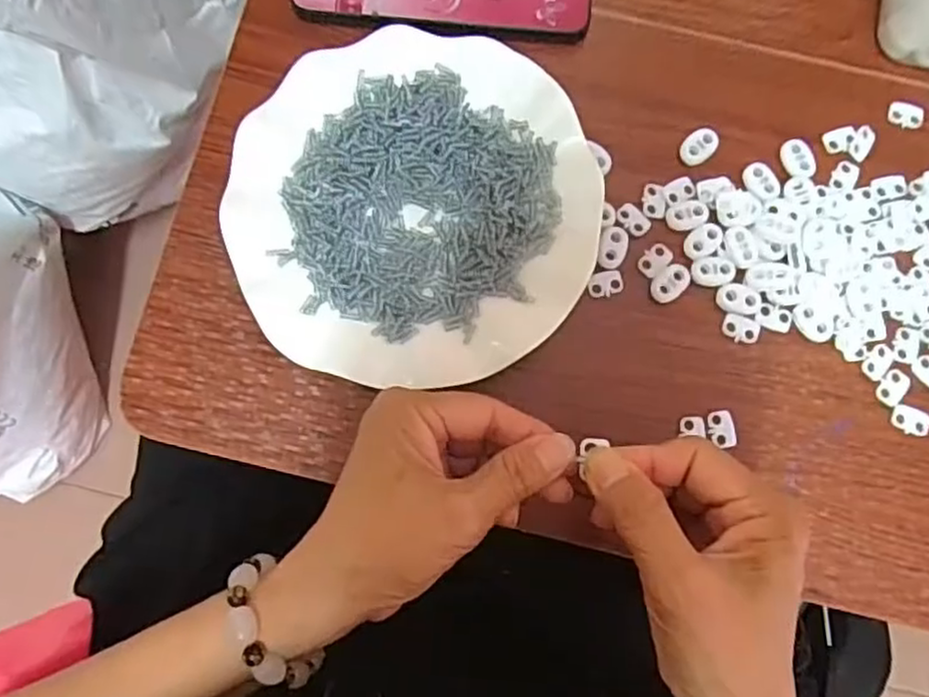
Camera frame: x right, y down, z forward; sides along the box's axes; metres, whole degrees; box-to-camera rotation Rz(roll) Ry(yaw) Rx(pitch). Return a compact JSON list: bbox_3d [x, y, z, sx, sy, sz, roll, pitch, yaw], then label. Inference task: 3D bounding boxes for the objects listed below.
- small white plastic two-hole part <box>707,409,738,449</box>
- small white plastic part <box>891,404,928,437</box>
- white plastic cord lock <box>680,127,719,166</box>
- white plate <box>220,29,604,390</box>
[{"bbox_3d":[0.131,0.041,0.351,0.013,0.005,0.019,-10,84,-1],"label":"small white plastic two-hole part"},{"bbox_3d":[0.229,0.037,0.352,0.019,0.004,0.013,24,84,2],"label":"small white plastic part"},{"bbox_3d":[0.128,-0.110,0.374,0.015,0.006,0.023,42,83,6],"label":"white plastic cord lock"},{"bbox_3d":[-0.025,-0.074,0.354,0.179,0.029,0.180,0,81,0],"label":"white plate"}]

